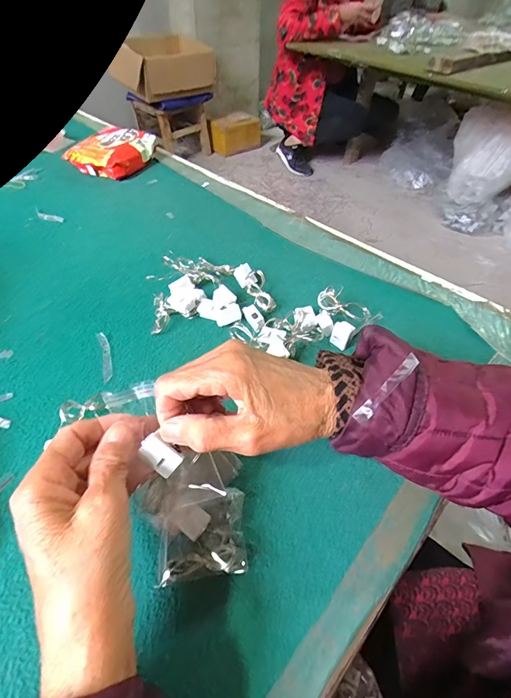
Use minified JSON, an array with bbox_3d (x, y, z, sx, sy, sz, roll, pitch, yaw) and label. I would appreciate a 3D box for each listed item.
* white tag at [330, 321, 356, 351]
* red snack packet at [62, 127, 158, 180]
[{"bbox_3d":[0.091,-0.015,0.386,0.021,0.030,0.006,34,32,29],"label":"white tag"},{"bbox_3d":[-0.263,-0.359,0.671,0.122,0.045,0.134,22,51,17],"label":"red snack packet"}]

